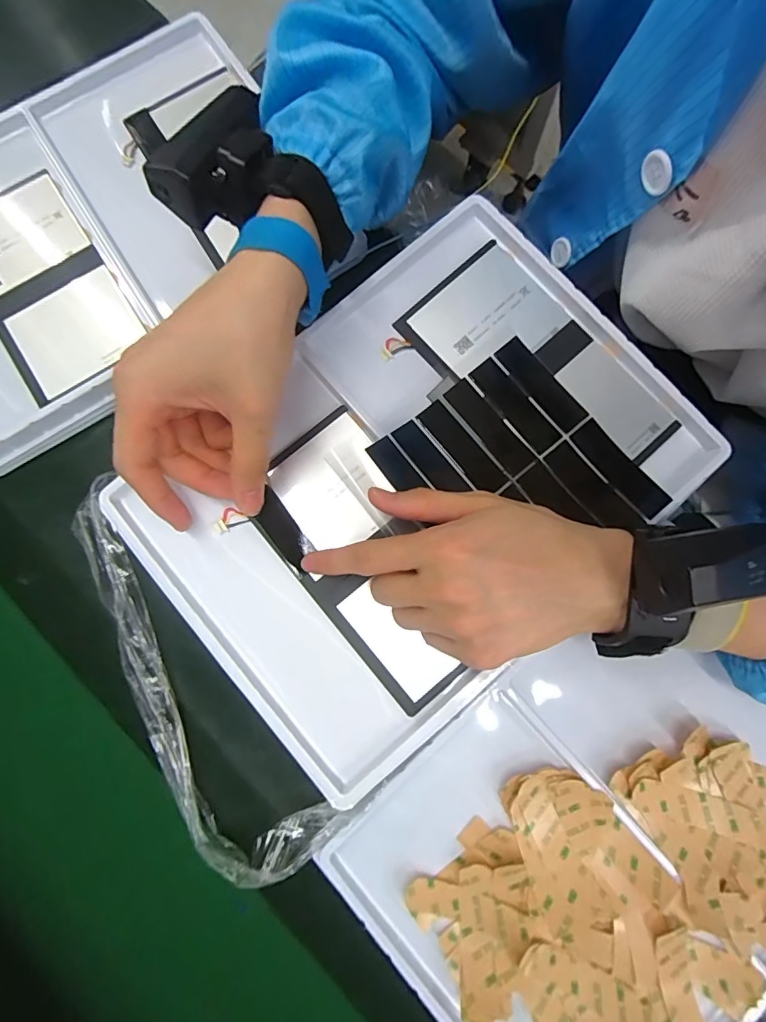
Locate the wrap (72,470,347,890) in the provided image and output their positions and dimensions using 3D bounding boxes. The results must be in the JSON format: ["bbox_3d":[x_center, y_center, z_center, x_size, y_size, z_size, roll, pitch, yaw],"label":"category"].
[{"bbox_3d":[-0.133,0.107,0.292,0.087,0.039,0.266,-36,80,-4],"label":"wrap"}]

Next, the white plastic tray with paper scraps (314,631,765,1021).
[{"bbox_3d":[0.153,0.198,0.299,0.309,0.049,0.224,-41,84,-3],"label":"white plastic tray with paper scraps"}]

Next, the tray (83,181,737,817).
[{"bbox_3d":[0.018,-0.017,0.304,0.323,0.056,0.231,-41,84,-2],"label":"tray"}]

